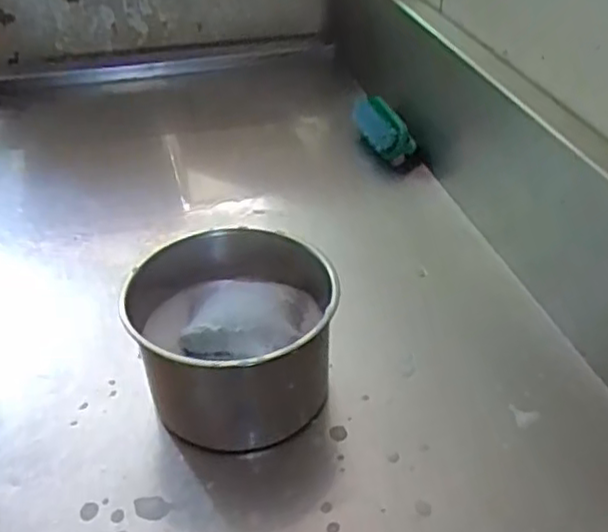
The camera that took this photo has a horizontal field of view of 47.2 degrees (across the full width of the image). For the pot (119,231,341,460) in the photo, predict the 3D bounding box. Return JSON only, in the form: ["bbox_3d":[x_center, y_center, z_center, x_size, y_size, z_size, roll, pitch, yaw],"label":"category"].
[{"bbox_3d":[-0.064,0.059,0.615,0.174,0.116,0.178,-1,37,1],"label":"pot"}]

